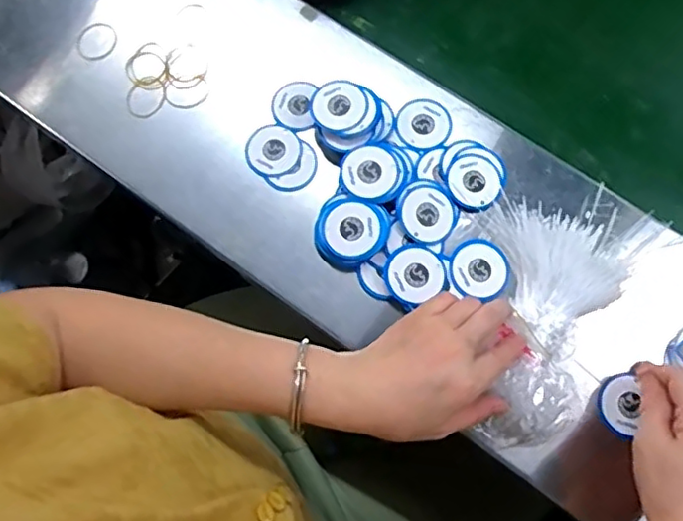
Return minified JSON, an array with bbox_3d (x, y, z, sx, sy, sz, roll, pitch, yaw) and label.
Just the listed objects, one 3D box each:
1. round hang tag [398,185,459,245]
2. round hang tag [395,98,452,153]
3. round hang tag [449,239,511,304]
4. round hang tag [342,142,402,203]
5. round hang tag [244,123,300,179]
[{"bbox_3d":[0.072,-0.038,0.501,0.046,0.009,0.046,-1,74,4],"label":"round hang tag"},{"bbox_3d":[0.072,-0.118,0.532,0.046,0.004,0.051,-7,74,3],"label":"round hang tag"},{"bbox_3d":[0.113,0.007,0.496,0.049,0.004,0.048,-1,74,4],"label":"round hang tag"},{"bbox_3d":[0.024,-0.073,0.505,0.048,0.006,0.048,0,75,1],"label":"round hang tag"},{"bbox_3d":[-0.060,-0.096,0.528,0.046,0.004,0.046,-1,74,4],"label":"round hang tag"}]

